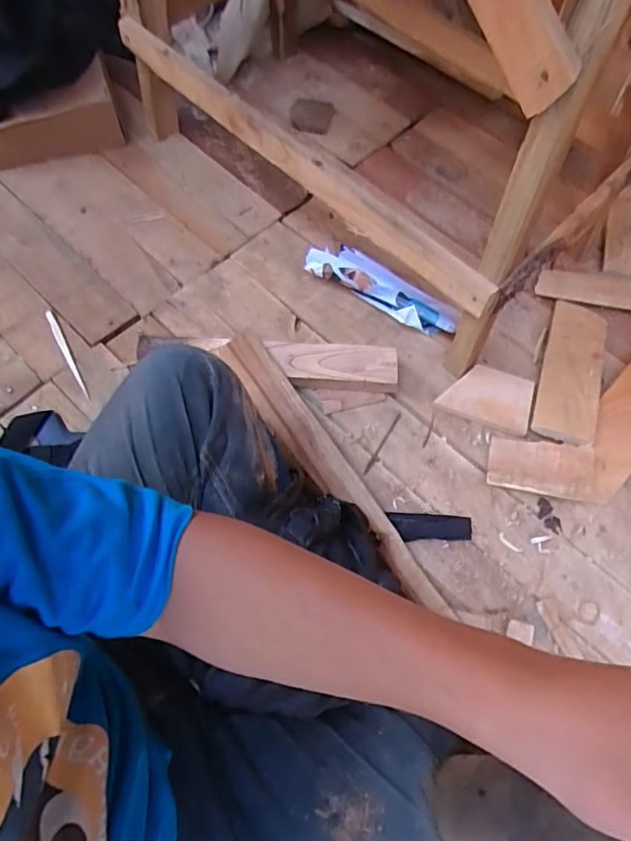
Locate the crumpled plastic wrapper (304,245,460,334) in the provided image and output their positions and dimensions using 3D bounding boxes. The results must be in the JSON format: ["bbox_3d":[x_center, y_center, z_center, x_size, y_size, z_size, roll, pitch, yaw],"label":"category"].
[{"bbox_3d":[0.106,-0.215,0.868,0.264,0.047,0.072,28,67,12],"label":"crumpled plastic wrapper"}]

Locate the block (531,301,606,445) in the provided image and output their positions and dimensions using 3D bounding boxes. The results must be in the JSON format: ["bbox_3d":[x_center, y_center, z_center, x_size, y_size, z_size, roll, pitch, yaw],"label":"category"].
[{"bbox_3d":[0.393,-0.083,0.815,0.084,0.027,0.256,19,66,8],"label":"block"}]

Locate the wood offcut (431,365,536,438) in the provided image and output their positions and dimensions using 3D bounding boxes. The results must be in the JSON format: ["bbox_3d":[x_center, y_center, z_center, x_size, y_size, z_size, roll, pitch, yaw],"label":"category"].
[{"bbox_3d":[0.257,-0.039,0.808,0.129,0.013,0.096,19,66,8],"label":"wood offcut"}]

